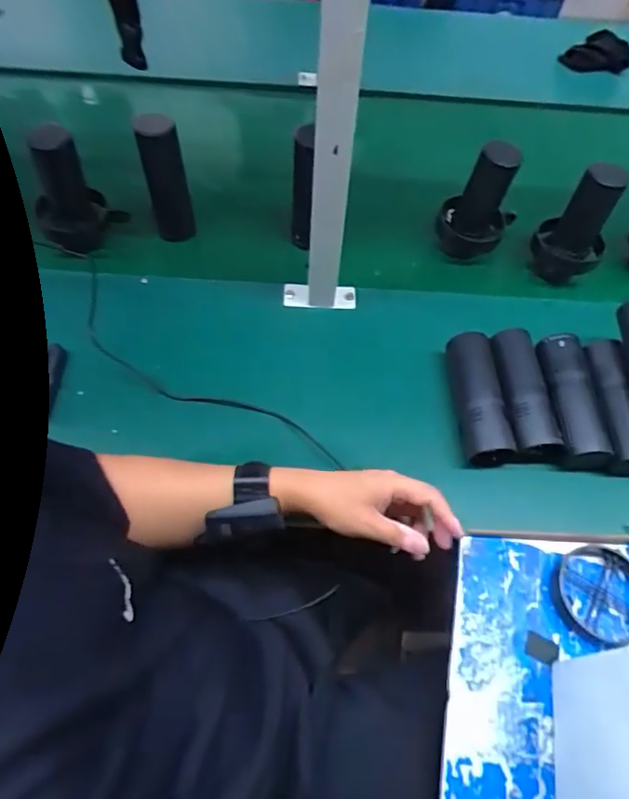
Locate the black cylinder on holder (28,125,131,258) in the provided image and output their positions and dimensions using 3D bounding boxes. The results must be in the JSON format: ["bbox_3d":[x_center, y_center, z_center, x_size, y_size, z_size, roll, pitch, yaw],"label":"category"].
[{"bbox_3d":[-0.323,-0.267,0.720,0.077,0.156,0.102,40,65,19],"label":"black cylinder on holder"}]

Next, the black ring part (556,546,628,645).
[{"bbox_3d":[0.313,0.207,0.578,0.104,0.013,0.100,1,60,-2],"label":"black ring part"}]

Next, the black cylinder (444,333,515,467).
[{"bbox_3d":[0.195,0.000,0.655,0.056,0.060,0.163,-3,60,-5],"label":"black cylinder"}]

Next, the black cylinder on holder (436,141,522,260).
[{"bbox_3d":[0.234,-0.278,0.752,0.094,0.188,0.072,23,61,10],"label":"black cylinder on holder"}]

